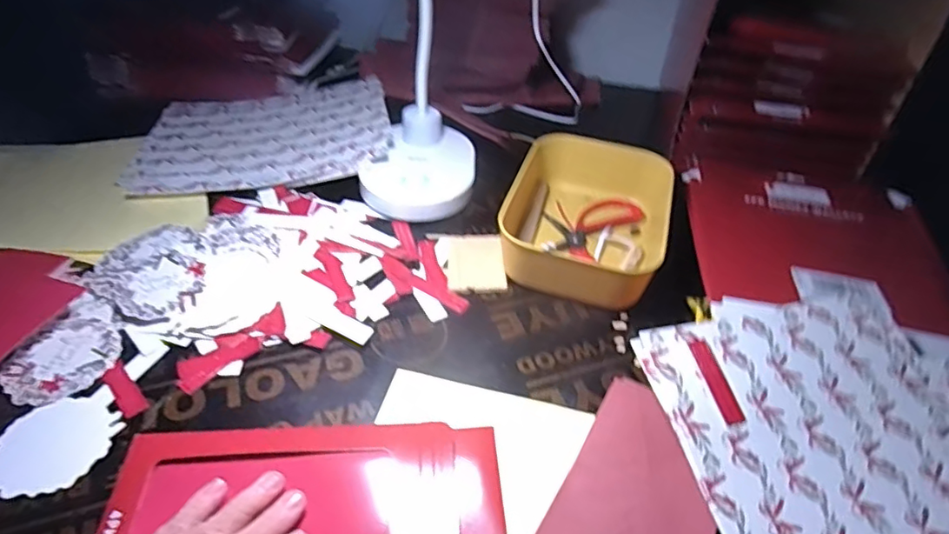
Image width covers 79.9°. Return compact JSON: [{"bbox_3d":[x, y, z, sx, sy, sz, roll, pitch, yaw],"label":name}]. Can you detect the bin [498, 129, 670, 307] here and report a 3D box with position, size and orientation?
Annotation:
[{"bbox_3d":[0.106,-0.051,0.541,0.135,0.056,0.193,16,44,12],"label":"bin"}]

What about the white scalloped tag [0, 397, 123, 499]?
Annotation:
[{"bbox_3d":[-0.274,0.116,0.371,0.068,0.004,0.068,-1,43,-6],"label":"white scalloped tag"}]

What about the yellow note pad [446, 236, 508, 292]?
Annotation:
[{"bbox_3d":[0.001,-0.005,0.521,0.051,0.004,0.074,-1,43,-6],"label":"yellow note pad"}]

